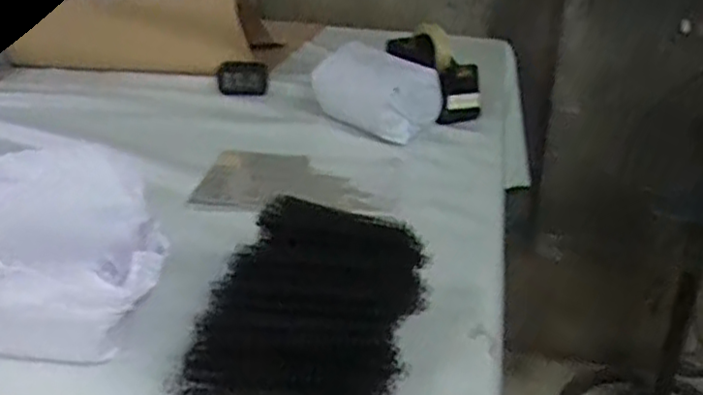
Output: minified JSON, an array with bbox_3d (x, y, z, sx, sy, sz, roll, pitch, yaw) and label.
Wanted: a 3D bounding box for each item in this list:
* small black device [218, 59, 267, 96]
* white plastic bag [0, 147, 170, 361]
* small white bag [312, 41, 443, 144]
[{"bbox_3d":[-0.195,-0.212,1.232,0.097,0.064,0.032,7,28,14],"label":"small black device"},{"bbox_3d":[-0.282,0.054,0.641,0.212,0.120,0.220,-6,28,-10],"label":"white plastic bag"},{"bbox_3d":[0.042,-0.180,1.085,0.128,0.136,0.177,-22,34,-35],"label":"small white bag"}]

